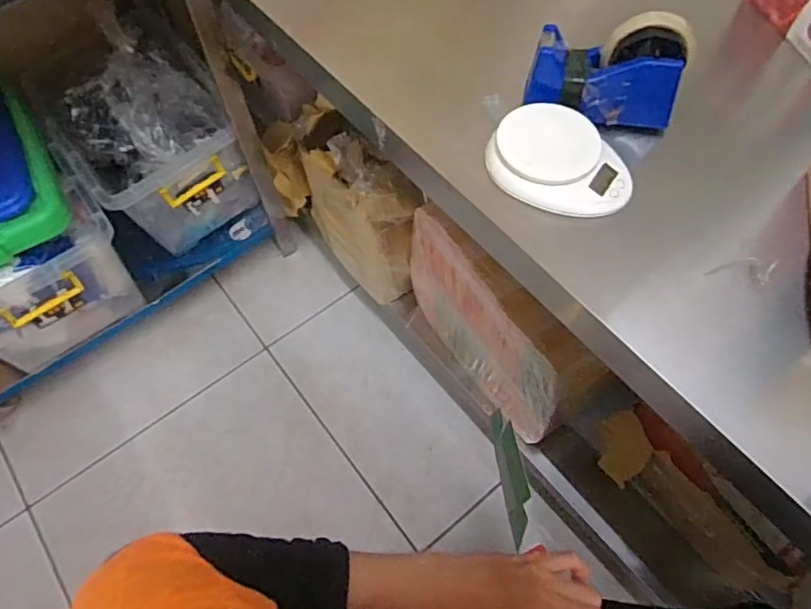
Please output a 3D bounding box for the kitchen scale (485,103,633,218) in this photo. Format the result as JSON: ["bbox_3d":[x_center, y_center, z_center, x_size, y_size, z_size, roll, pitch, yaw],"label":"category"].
[{"bbox_3d":[0.164,-0.149,0.575,0.150,0.037,0.108,32,67,17],"label":"kitchen scale"}]

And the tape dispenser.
[{"bbox_3d":[0.219,-0.252,0.589,0.162,0.098,0.068,8,62,5],"label":"tape dispenser"}]

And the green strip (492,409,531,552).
[{"bbox_3d":[0.108,0.171,0.557,0.020,0.028,0.149,-2,38,0],"label":"green strip"}]

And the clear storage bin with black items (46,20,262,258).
[{"bbox_3d":[-0.594,-0.377,1.287,0.355,0.302,0.387,-26,64,-13],"label":"clear storage bin with black items"}]

